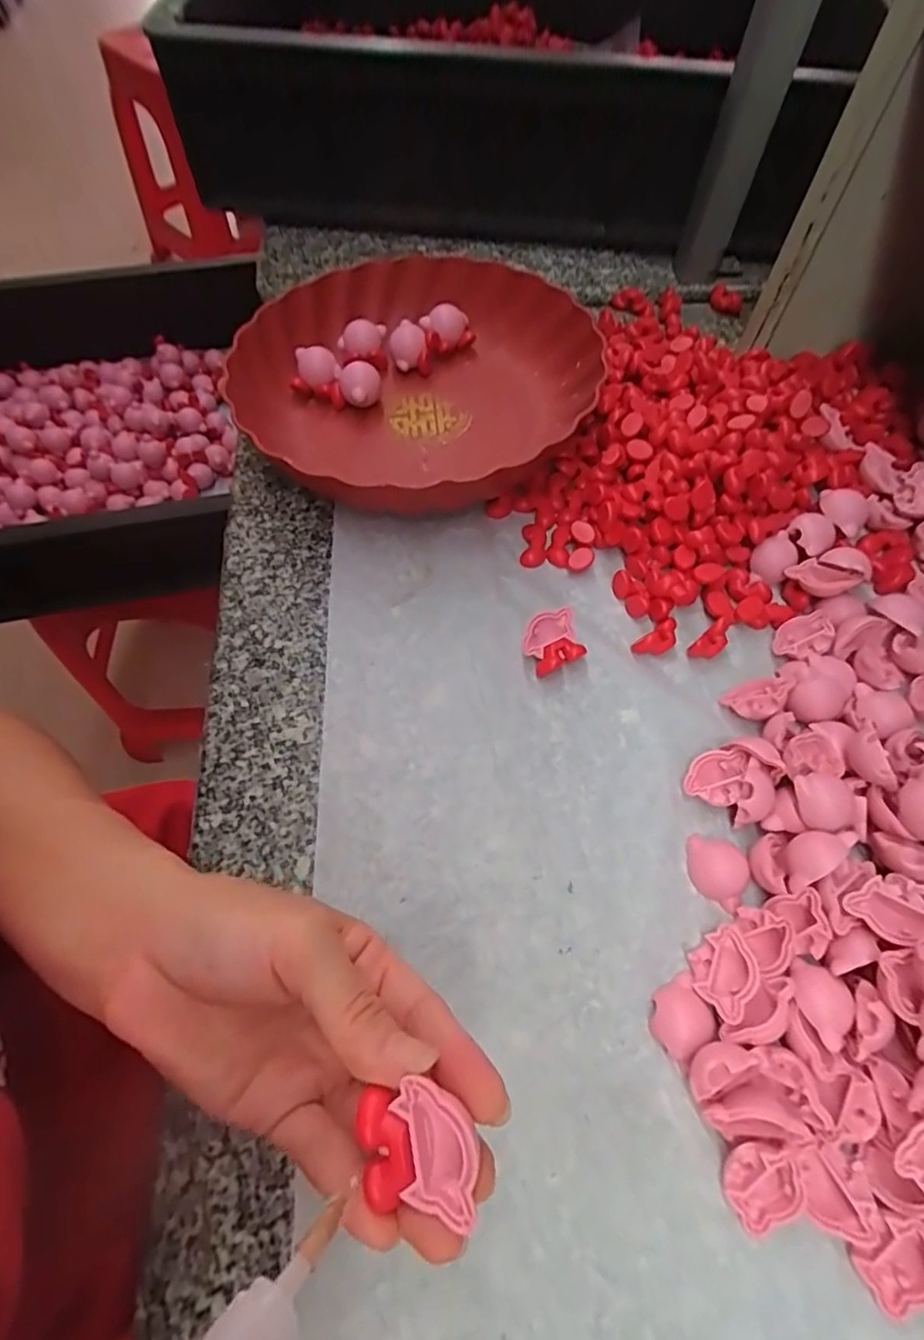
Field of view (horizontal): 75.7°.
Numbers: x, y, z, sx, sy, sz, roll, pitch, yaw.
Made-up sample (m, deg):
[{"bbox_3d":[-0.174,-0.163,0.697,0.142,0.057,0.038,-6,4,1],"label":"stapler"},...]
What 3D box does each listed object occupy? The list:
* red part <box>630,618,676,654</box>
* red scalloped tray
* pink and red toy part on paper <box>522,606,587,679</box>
[{"bbox_3d":[0.115,-0.017,0.351,0.027,0.014,0.015,-36,69,-16],"label":"red part"},{"bbox_3d":[-0.037,-0.198,0.411,0.231,0.055,0.241,31,67,14],"label":"red scalloped tray"},{"bbox_3d":[0.052,-0.016,0.346,0.033,0.017,0.031,-19,65,-9],"label":"pink and red toy part on paper"}]

